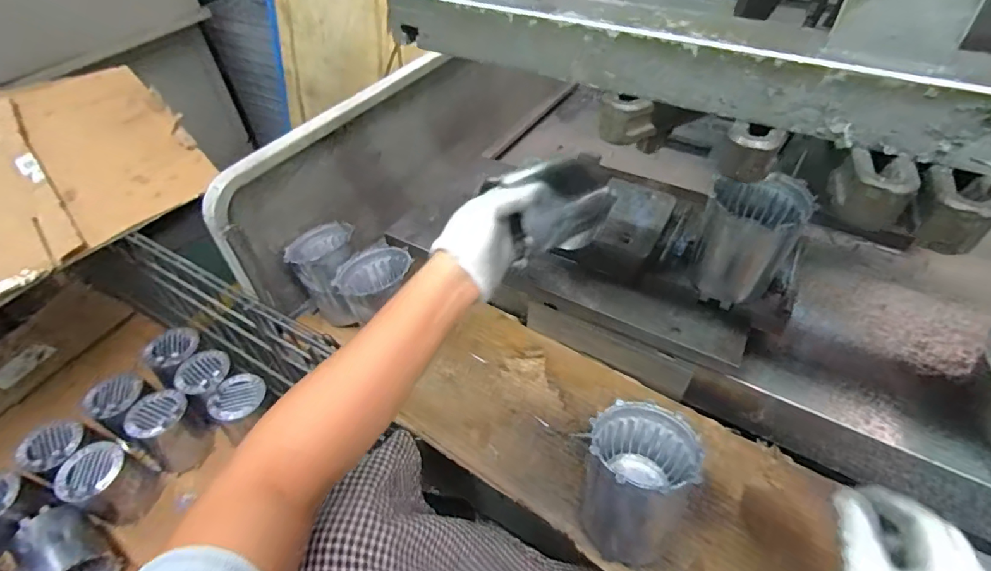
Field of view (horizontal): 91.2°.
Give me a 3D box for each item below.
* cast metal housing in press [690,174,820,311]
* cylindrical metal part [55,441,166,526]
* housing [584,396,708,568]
[{"bbox_3d":[0.268,-0.054,0.518,0.085,0.109,0.089,25,53,25],"label":"cast metal housing in press"},{"bbox_3d":[-0.589,0.300,0.742,0.101,0.087,0.086,15,49,17],"label":"cylindrical metal part"},{"bbox_3d":[0.131,0.185,0.455,0.096,0.125,0.116,5,47,8],"label":"housing"}]

